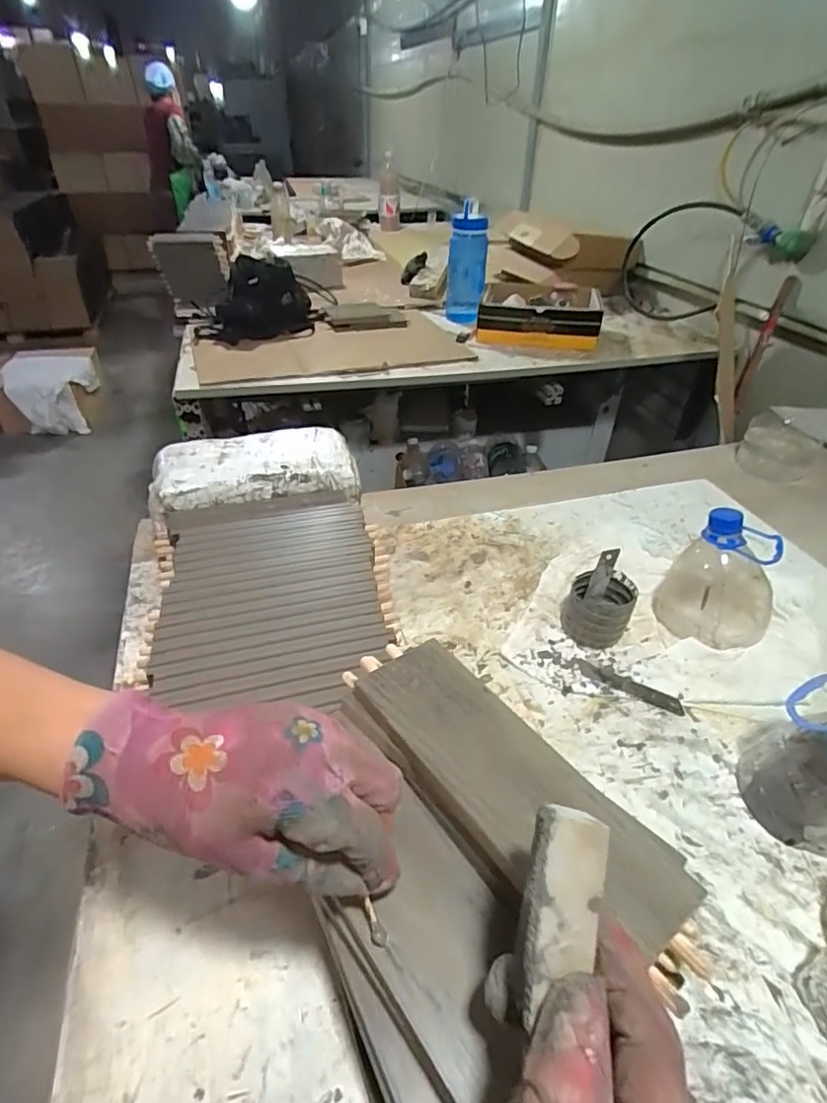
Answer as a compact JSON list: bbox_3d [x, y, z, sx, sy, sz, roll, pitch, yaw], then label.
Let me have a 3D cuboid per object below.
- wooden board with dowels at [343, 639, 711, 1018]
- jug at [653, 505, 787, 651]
[{"bbox_3d":[0.050,0.124,0.310,0.067,0.015,0.223,-26,46,-30],"label":"wooden board with dowels"},{"bbox_3d":[0.313,0.027,0.572,0.107,0.136,0.093,27,45,30],"label":"jug"}]

